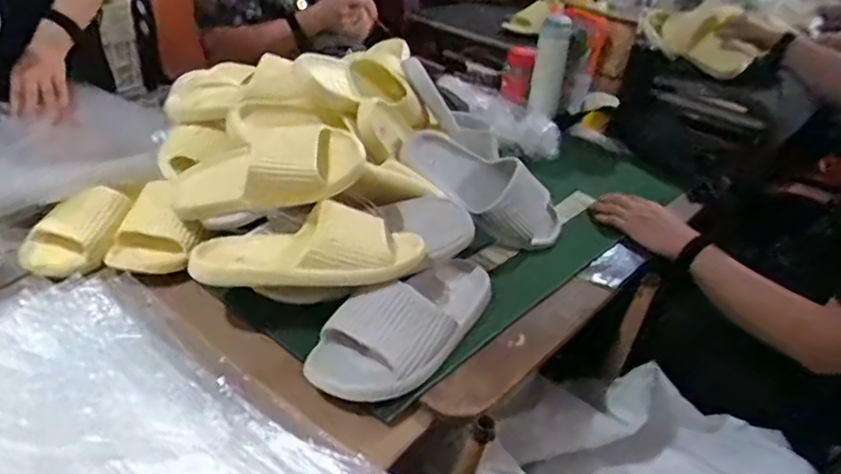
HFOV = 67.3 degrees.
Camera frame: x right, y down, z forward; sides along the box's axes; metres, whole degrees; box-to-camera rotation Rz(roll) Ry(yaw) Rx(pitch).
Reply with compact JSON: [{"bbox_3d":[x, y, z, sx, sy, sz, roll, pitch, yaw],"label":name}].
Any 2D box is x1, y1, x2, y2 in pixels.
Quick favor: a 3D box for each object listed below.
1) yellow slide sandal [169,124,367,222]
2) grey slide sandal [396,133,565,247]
[{"bbox_3d":[-0.188,-0.079,0.753,0.251,0.080,0.090,-11,28,18],"label":"yellow slide sandal"},{"bbox_3d":[0.102,-0.074,0.918,0.271,0.089,0.092,30,30,-12],"label":"grey slide sandal"}]

